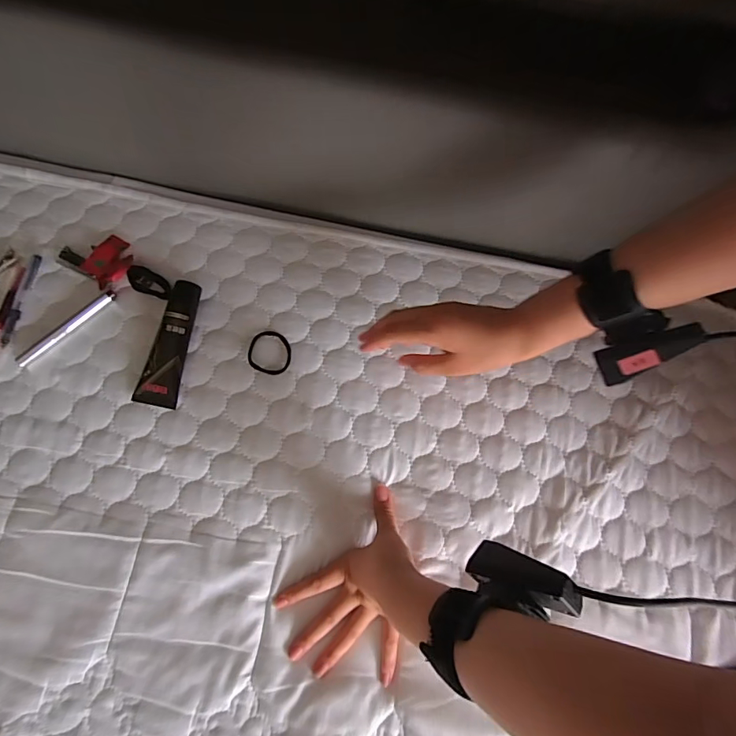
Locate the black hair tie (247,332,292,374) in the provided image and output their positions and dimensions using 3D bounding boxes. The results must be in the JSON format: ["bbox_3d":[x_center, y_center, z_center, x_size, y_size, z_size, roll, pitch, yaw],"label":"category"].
[{"bbox_3d":[-0.105,-0.016,0.475,0.045,0.004,0.049,0,74,-1],"label":"black hair tie"}]

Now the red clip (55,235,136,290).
[{"bbox_3d":[-0.300,-0.125,0.501,0.081,0.011,0.059,32,76,8],"label":"red clip"}]

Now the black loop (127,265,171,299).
[{"bbox_3d":[-0.240,-0.094,0.491,0.049,0.011,0.028,18,74,4],"label":"black loop"}]

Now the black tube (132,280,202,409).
[{"bbox_3d":[-0.208,-0.027,0.467,0.039,0.026,0.130,10,74,2],"label":"black tube"}]

